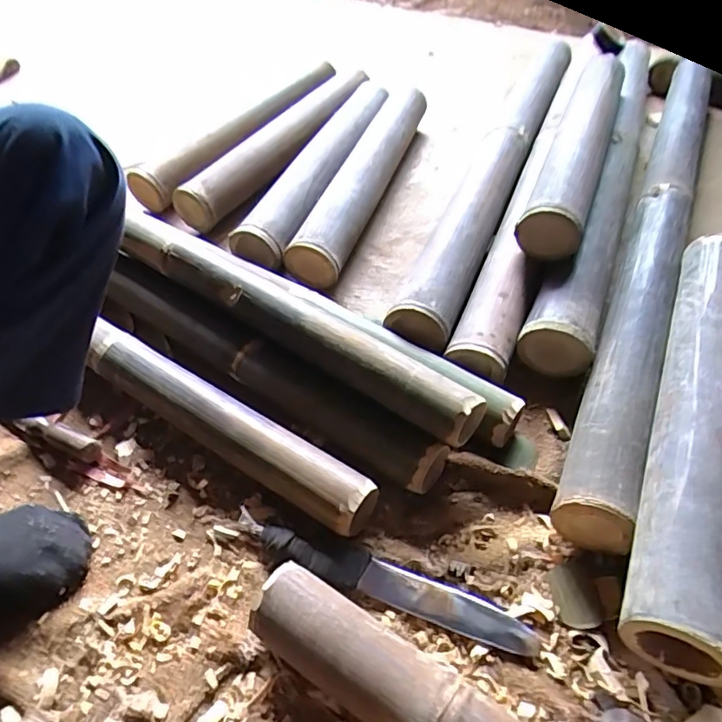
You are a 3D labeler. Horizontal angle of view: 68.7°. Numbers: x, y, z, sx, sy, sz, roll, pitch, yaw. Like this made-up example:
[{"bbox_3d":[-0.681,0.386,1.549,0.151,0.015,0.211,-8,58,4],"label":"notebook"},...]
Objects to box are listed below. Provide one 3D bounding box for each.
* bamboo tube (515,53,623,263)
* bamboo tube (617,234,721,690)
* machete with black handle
[{"bbox_3d":[0.339,-0.336,0.806,0.078,0.087,0.534,17,52,19],"label":"bamboo tube"},{"bbox_3d":[0.319,0.034,0.495,0.074,0.064,0.482,18,52,20],"label":"bamboo tube"},{"bbox_3d":[0.014,0.197,0.478,0.280,0.017,0.034,14,50,17],"label":"machete with black handle"}]

